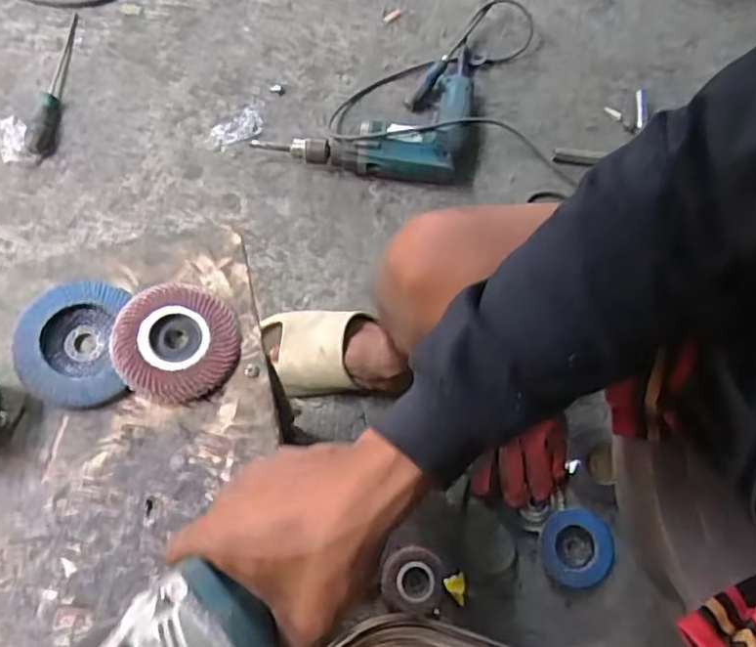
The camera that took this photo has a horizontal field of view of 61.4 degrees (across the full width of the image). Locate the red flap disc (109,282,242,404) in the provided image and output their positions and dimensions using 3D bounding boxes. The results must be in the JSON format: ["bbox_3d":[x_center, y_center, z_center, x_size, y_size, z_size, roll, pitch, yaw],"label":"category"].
[{"bbox_3d":[-0.148,0.014,0.473,0.087,0.016,0.087,4,72,-12],"label":"red flap disc"}]

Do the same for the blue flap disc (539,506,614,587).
[{"bbox_3d":[0.263,0.296,0.844,0.094,0.009,0.094,1,72,-3],"label":"blue flap disc"}]

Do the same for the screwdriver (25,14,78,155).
[{"bbox_3d":[-0.521,-0.397,1.033,0.034,0.032,0.267,4,72,-2],"label":"screwdriver"}]

